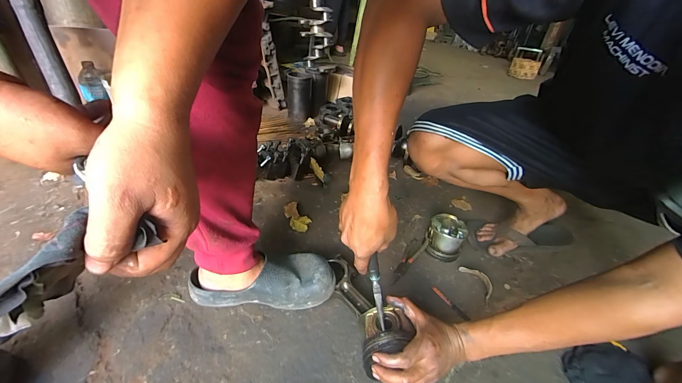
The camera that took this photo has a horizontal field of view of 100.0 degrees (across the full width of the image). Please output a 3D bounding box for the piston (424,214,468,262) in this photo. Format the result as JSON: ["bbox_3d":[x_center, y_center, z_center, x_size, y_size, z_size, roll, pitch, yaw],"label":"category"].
[{"bbox_3d":[0.258,0.114,0.712,0.083,0.078,0.096,18,36,16],"label":"piston"}]

